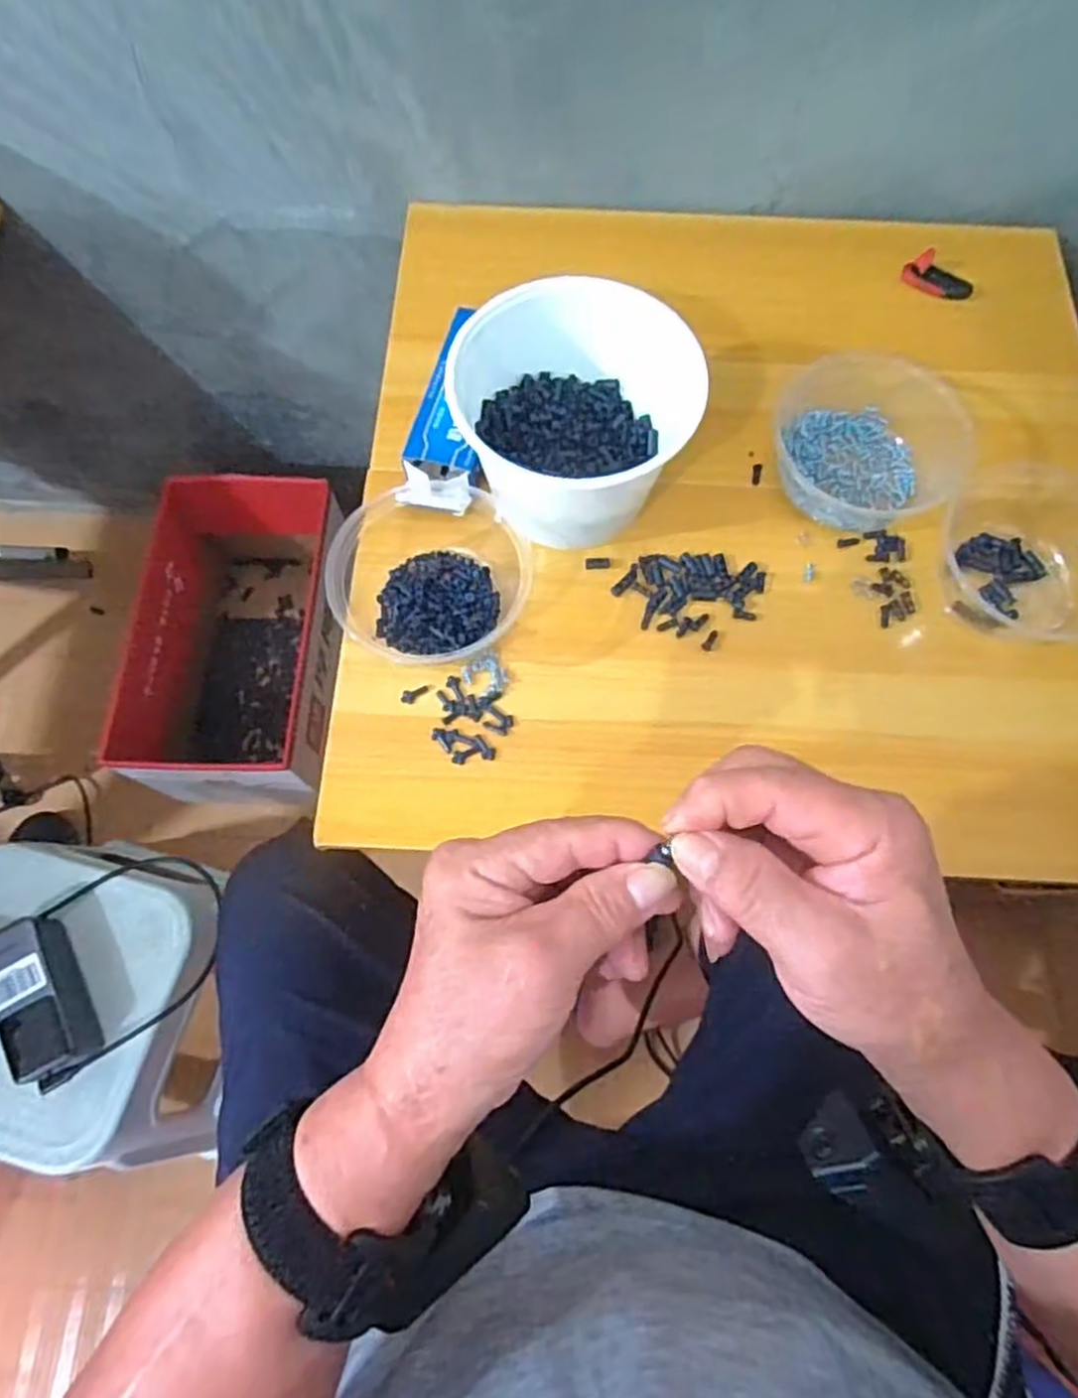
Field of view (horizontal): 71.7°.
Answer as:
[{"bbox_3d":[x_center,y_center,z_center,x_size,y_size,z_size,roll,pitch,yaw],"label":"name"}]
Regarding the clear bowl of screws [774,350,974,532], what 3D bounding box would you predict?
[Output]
[{"bbox_3d":[0.249,-0.196,0.561,0.128,0.069,0.120,1,71,-2],"label":"clear bowl of screws"}]

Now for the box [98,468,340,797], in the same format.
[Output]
[{"bbox_3d":[-0.393,-0.072,0.991,0.231,0.203,0.390,-1,71,-2],"label":"box"}]

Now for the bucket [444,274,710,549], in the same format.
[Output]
[{"bbox_3d":[0.020,-0.195,0.531,0.159,0.107,0.141,-23,73,-10],"label":"bucket"}]

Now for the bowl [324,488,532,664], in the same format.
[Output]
[{"bbox_3d":[-0.075,-0.095,0.529,0.133,0.056,0.127,1,71,-2],"label":"bowl"}]

